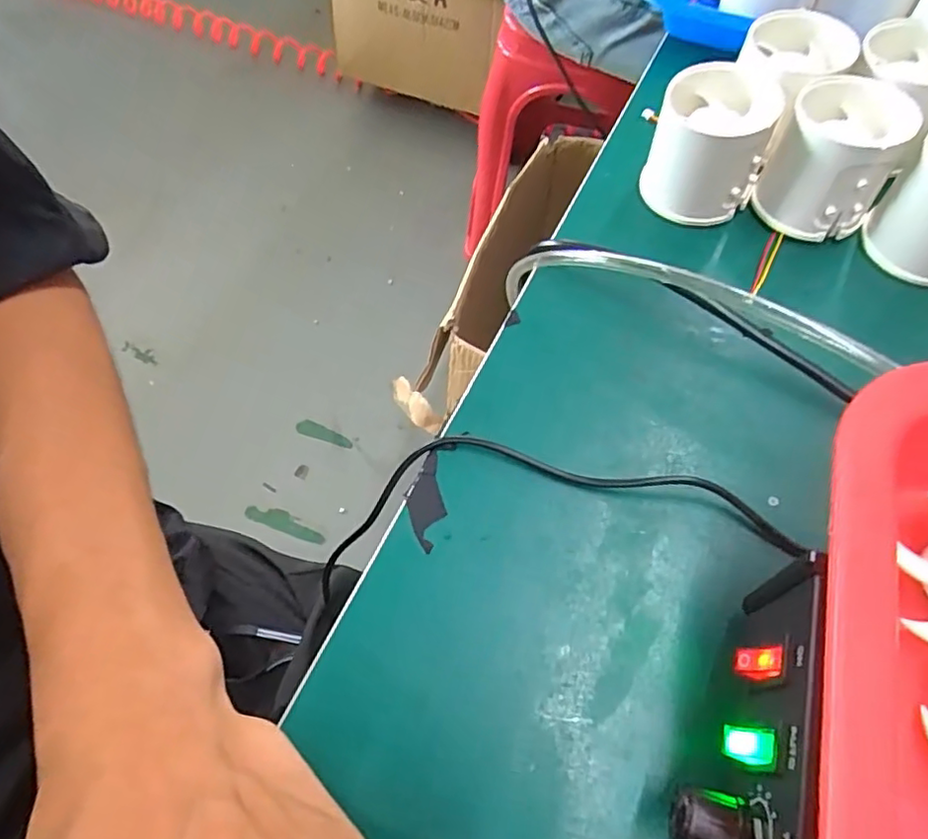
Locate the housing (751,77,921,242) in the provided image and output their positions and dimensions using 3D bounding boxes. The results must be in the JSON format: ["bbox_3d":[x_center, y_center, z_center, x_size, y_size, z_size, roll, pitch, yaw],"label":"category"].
[{"bbox_3d":[0.175,-0.123,0.300,0.052,0.053,0.052,-2,60,3],"label":"housing"}]

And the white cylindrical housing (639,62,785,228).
[{"bbox_3d":[0.121,-0.136,0.311,0.052,0.053,0.053,-1,61,1],"label":"white cylindrical housing"}]

